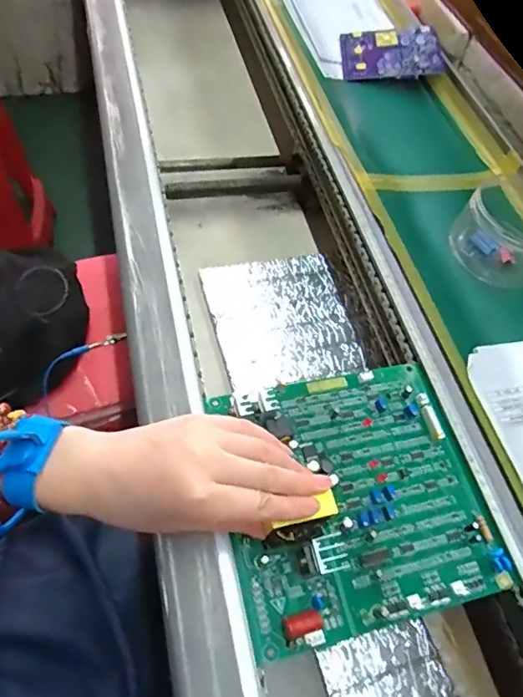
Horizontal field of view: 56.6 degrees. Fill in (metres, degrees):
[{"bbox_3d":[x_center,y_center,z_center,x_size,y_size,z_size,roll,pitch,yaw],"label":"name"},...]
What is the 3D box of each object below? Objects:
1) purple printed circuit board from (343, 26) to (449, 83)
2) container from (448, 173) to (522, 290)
[{"bbox_3d":[0.170,-0.390,0.639,0.125,0.008,0.098,0,64,5],"label":"purple printed circuit board"},{"bbox_3d":[0.253,-0.123,0.487,0.097,0.070,0.118,40,62,15],"label":"container"}]

